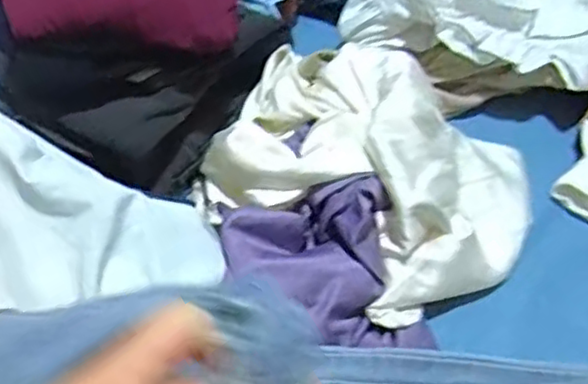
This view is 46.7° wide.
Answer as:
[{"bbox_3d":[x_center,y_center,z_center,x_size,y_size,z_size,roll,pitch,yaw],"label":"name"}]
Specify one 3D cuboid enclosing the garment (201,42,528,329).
[{"bbox_3d":[0.080,-0.044,0.648,0.302,0.112,0.248,35,52,25],"label":"garment"}]

